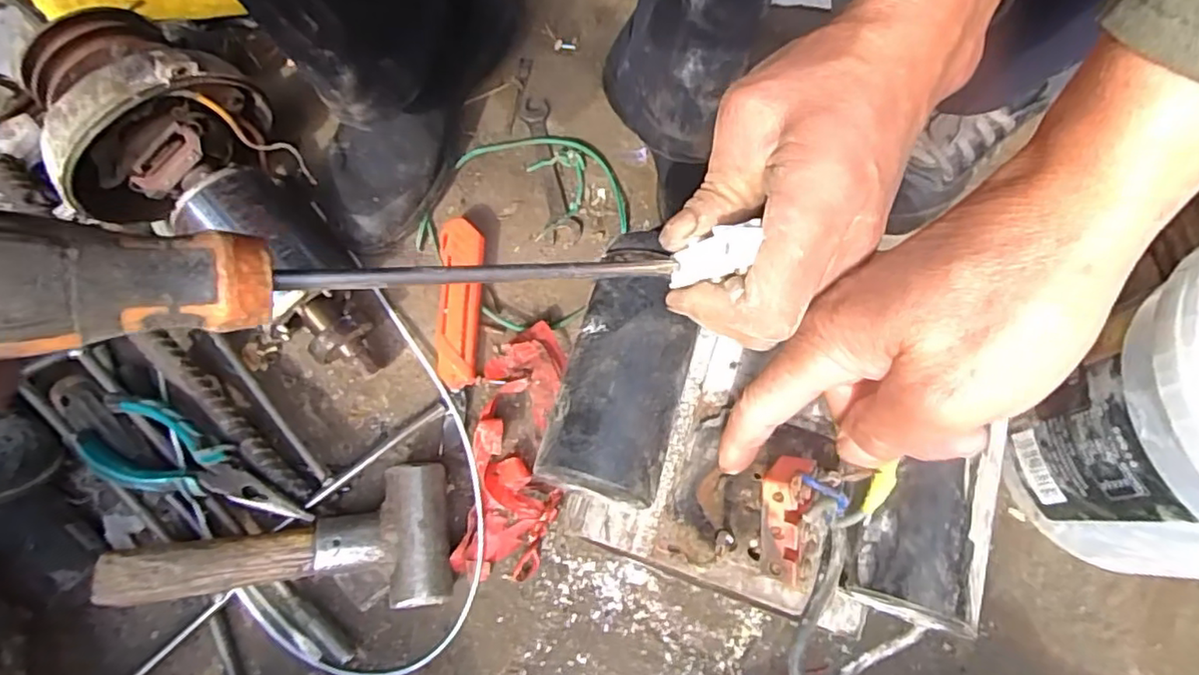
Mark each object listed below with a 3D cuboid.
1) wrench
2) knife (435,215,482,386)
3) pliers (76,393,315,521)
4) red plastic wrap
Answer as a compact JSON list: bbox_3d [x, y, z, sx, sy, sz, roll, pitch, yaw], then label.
[{"bbox_3d":[-0.043,-0.145,0.532,0.030,0.009,0.142,-11,71,-6],"label":"wrench"},{"bbox_3d":[-0.109,-0.026,0.486,0.033,0.026,0.134,-1,70,-2],"label":"knife"},{"bbox_3d":[-0.261,0.086,0.412,0.151,0.030,0.052,19,72,6],"label":"pliers"},{"bbox_3d":[-0.059,0.078,0.448,0.062,0.029,0.175,6,70,0],"label":"red plastic wrap"}]

